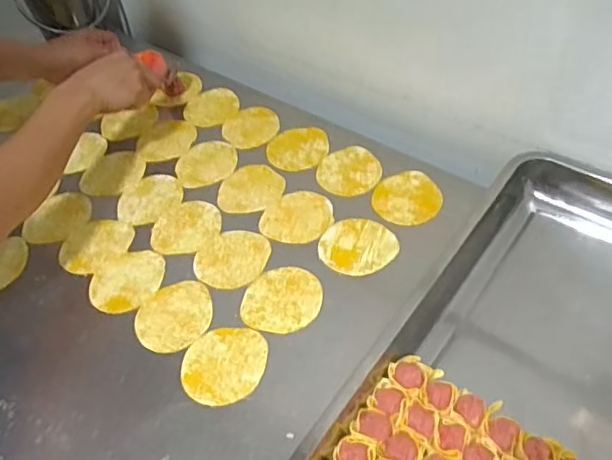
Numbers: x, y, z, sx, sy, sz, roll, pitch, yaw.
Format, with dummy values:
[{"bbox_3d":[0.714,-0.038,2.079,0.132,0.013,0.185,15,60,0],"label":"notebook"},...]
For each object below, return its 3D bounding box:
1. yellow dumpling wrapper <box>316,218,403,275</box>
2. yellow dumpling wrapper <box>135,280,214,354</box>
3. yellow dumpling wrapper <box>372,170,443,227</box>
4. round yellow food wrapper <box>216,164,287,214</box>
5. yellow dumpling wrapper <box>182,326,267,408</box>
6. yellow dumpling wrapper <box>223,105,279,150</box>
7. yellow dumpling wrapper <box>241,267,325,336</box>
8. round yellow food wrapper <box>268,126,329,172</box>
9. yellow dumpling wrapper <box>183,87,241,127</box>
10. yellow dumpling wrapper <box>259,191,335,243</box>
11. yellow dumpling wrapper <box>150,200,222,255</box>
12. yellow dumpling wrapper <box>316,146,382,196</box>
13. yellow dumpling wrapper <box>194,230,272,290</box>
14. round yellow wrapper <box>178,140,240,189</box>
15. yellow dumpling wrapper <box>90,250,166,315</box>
[{"bbox_3d":[0.060,0.017,0.652,0.087,0.004,0.077,-20,52,-11],"label":"yellow dumpling wrapper"},{"bbox_3d":[-0.141,0.092,0.612,0.080,0.005,0.080,-17,52,-13],"label":"yellow dumpling wrapper"},{"bbox_3d":[0.124,-0.038,0.693,0.082,0.004,0.080,-3,51,3],"label":"yellow dumpling wrapper"},{"bbox_3d":[-0.073,-0.052,0.727,0.086,0.004,0.077,-39,58,-24],"label":"round yellow food wrapper"},{"bbox_3d":[-0.082,0.134,0.569,0.080,0.006,0.087,-3,51,3],"label":"yellow dumpling wrapper"},{"bbox_3d":[-0.077,-0.147,0.810,0.084,0.004,0.075,-35,59,-21],"label":"yellow dumpling wrapper"},{"bbox_3d":[-0.025,0.074,0.613,0.080,0.004,0.079,-3,51,3],"label":"yellow dumpling wrapper"},{"bbox_3d":[-0.011,-0.114,0.770,0.080,0.004,0.087,-3,51,3],"label":"round yellow food wrapper"},{"bbox_3d":[-0.141,-0.183,0.846,0.076,0.006,0.087,3,51,8],"label":"yellow dumpling wrapper"},{"bbox_3d":[-0.008,-0.015,0.688,0.075,0.005,0.087,31,60,27],"label":"yellow dumpling wrapper"},{"bbox_3d":[-0.146,-0.003,0.693,0.073,0.004,0.087,29,59,26],"label":"yellow dumpling wrapper"},{"bbox_3d":[0.055,-0.075,0.733,0.083,0.004,0.080,-3,51,3],"label":"yellow dumpling wrapper"},{"bbox_3d":[-0.085,0.031,0.656,0.079,0.004,0.082,-3,51,3],"label":"yellow dumpling wrapper"},{"bbox_3d":[-0.134,-0.090,0.767,0.079,0.006,0.084,-3,51,3],"label":"round yellow wrapper"},{"bbox_3d":[-0.205,0.058,0.649,0.079,0.005,0.086,-3,51,3],"label":"yellow dumpling wrapper"}]

